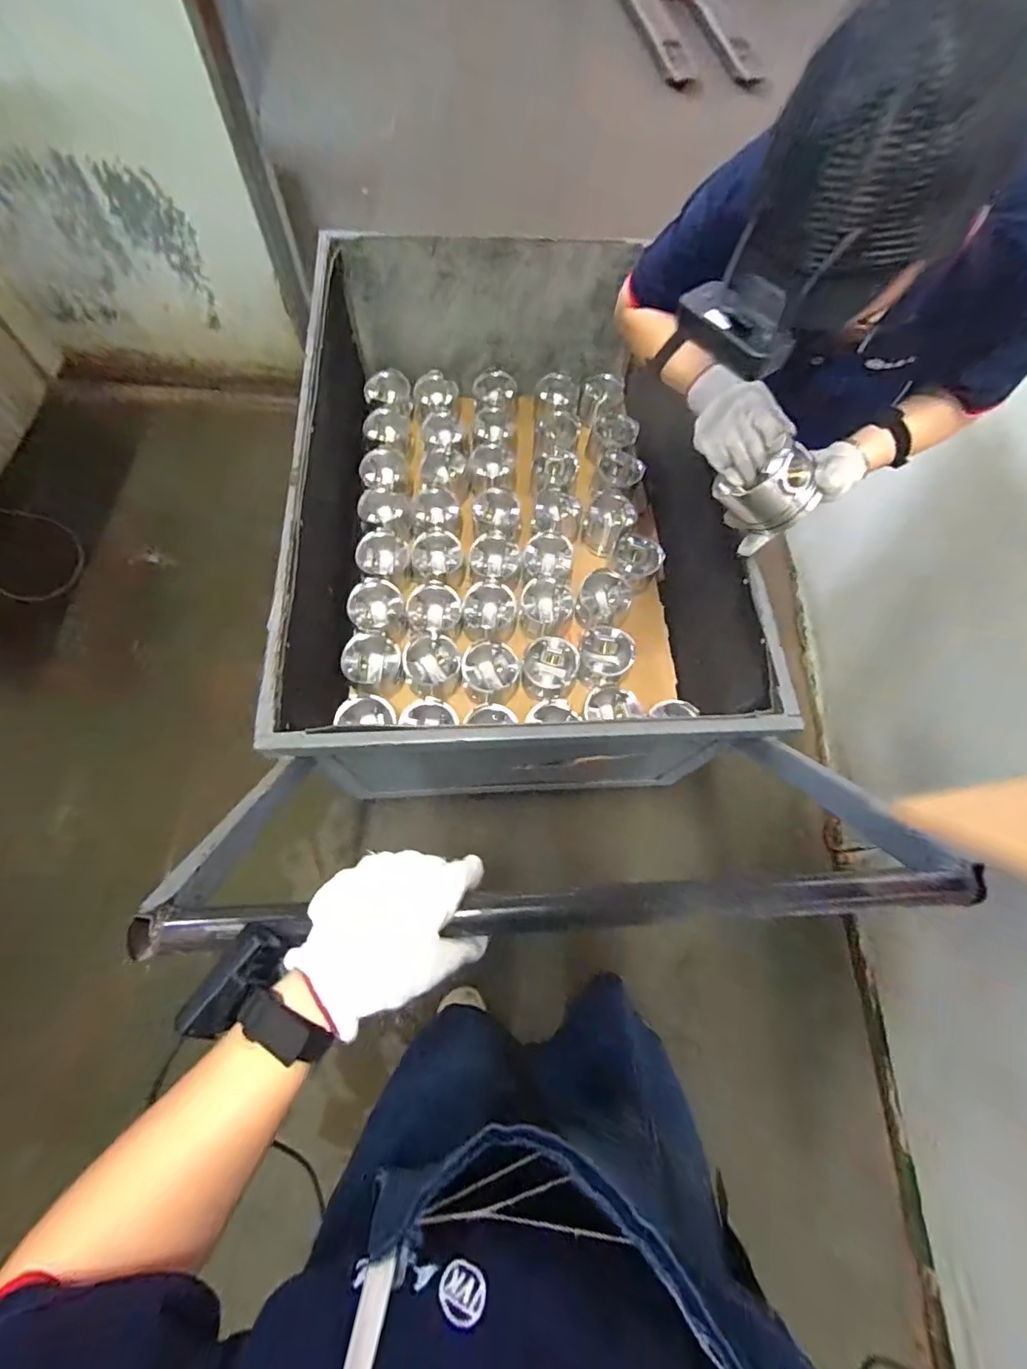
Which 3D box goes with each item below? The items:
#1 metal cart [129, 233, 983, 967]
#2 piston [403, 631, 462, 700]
[{"bbox_3d":[0.010,-0.299,1.009,0.757,0.715,1.339,-1,69,-3],"label":"metal cart"},{"bbox_3d":[-0.165,-0.042,1.063,0.112,0.090,0.123,1,68,-2],"label":"piston"}]

